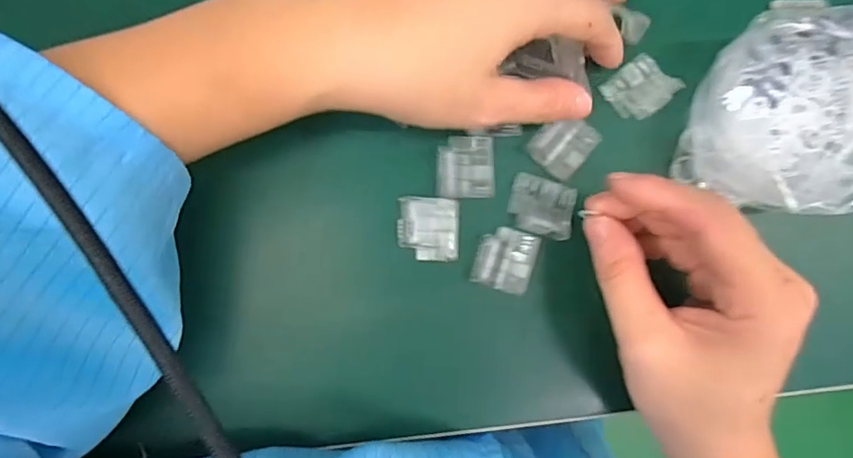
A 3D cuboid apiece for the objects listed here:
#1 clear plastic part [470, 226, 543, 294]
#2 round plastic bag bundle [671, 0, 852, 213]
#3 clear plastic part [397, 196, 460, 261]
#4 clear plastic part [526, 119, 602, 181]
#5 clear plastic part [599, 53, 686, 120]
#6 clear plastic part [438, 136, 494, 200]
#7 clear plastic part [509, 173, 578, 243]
[{"bbox_3d":[0.037,0.014,0.247,0.026,0.004,0.028,18,85,-3],"label":"clear plastic part"},{"bbox_3d":[0.178,-0.051,0.233,0.103,0.051,0.088,-1,87,-4],"label":"round plastic bag bundle"},{"bbox_3d":[0.001,0.000,0.242,0.028,0.007,0.028,2,86,-4],"label":"clear plastic part"},{"bbox_3d":[0.065,-0.041,0.253,0.025,0.004,0.030,41,85,-1],"label":"clear plastic part"},{"bbox_3d":[0.104,-0.068,0.258,0.030,0.008,0.026,-42,90,-5],"label":"clear plastic part"},{"bbox_3d":[0.018,-0.029,0.248,0.027,0.005,0.028,-3,87,-4],"label":"clear plastic part"},{"bbox_3d":[0.054,-0.011,0.251,0.030,0.005,0.026,16,86,-3],"label":"clear plastic part"}]

